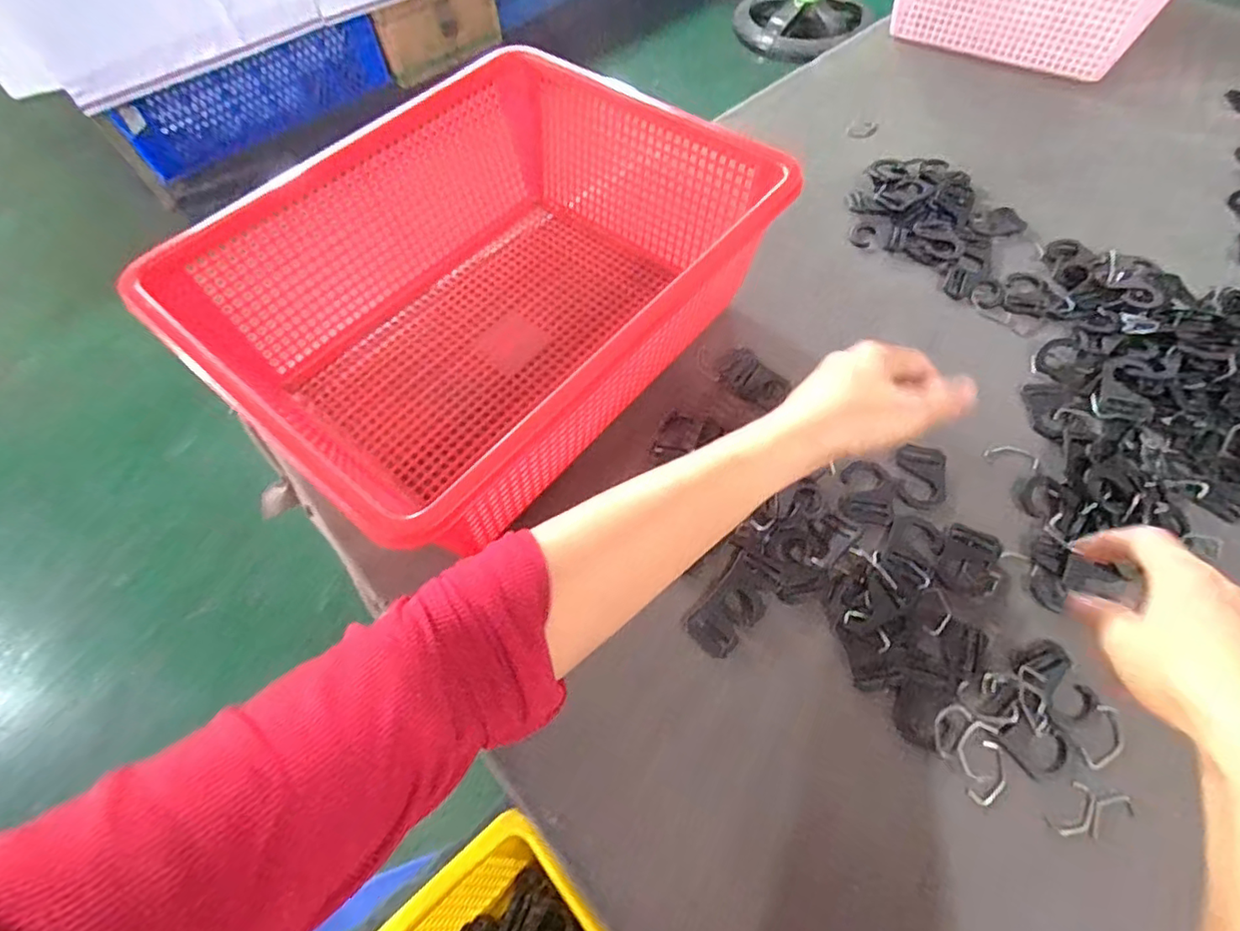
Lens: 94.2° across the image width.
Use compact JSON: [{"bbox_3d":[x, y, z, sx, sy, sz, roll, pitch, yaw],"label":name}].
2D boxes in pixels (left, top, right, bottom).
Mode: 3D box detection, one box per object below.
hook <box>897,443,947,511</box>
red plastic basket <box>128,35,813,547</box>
[{"bbox_3d":[0.220,0.008,0.418,0.032,0.004,0.052,13,60,11],"label":"hook"},{"bbox_3d":[-0.100,-0.145,0.446,0.274,0.124,0.351,34,66,22],"label":"red plastic basket"}]

